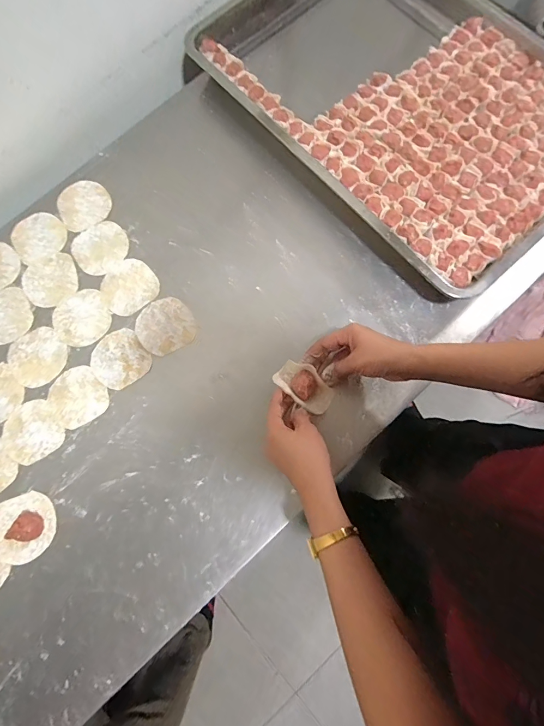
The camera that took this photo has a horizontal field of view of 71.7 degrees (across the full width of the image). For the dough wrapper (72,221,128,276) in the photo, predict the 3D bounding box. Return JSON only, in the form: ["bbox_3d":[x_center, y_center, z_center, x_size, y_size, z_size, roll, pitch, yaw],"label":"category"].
[{"bbox_3d":[-0.255,-0.172,0.561,0.081,0.004,0.076,-1,77,3],"label":"dough wrapper"}]

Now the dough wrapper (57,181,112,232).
[{"bbox_3d":[-0.289,-0.244,0.576,0.079,0.004,0.079,-1,77,3],"label":"dough wrapper"}]

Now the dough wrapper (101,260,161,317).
[{"bbox_3d":[-0.207,-0.110,0.545,0.077,0.004,0.074,-39,80,-6],"label":"dough wrapper"}]

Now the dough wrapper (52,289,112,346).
[{"bbox_3d":[-0.272,-0.063,0.537,0.078,0.004,0.078,-1,77,3],"label":"dough wrapper"}]

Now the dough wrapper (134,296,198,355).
[{"bbox_3d":[-0.151,-0.053,0.528,0.078,0.007,0.074,-1,77,3],"label":"dough wrapper"}]

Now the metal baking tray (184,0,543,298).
[{"bbox_3d":[0.185,-0.408,0.572,0.397,0.063,0.613,-41,78,-6],"label":"metal baking tray"}]

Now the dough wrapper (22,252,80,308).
[{"bbox_3d":[-0.324,-0.121,0.551,0.081,0.004,0.076,-1,77,3],"label":"dough wrapper"}]

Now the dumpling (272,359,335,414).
[{"bbox_3d":[0.042,0.030,0.486,0.077,0.027,0.044,41,80,10],"label":"dumpling"}]

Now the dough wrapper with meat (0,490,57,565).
[{"bbox_3d":[-0.316,0.205,0.465,0.084,0.024,0.078,-1,77,3],"label":"dough wrapper with meat"}]

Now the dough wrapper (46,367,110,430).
[{"bbox_3d":[-0.264,0.046,0.511,0.075,0.004,0.076,-1,77,3],"label":"dough wrapper"}]

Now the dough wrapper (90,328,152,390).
[{"bbox_3d":[-0.211,-0.005,0.521,0.074,0.004,0.075,-38,78,-5],"label":"dough wrapper"}]

